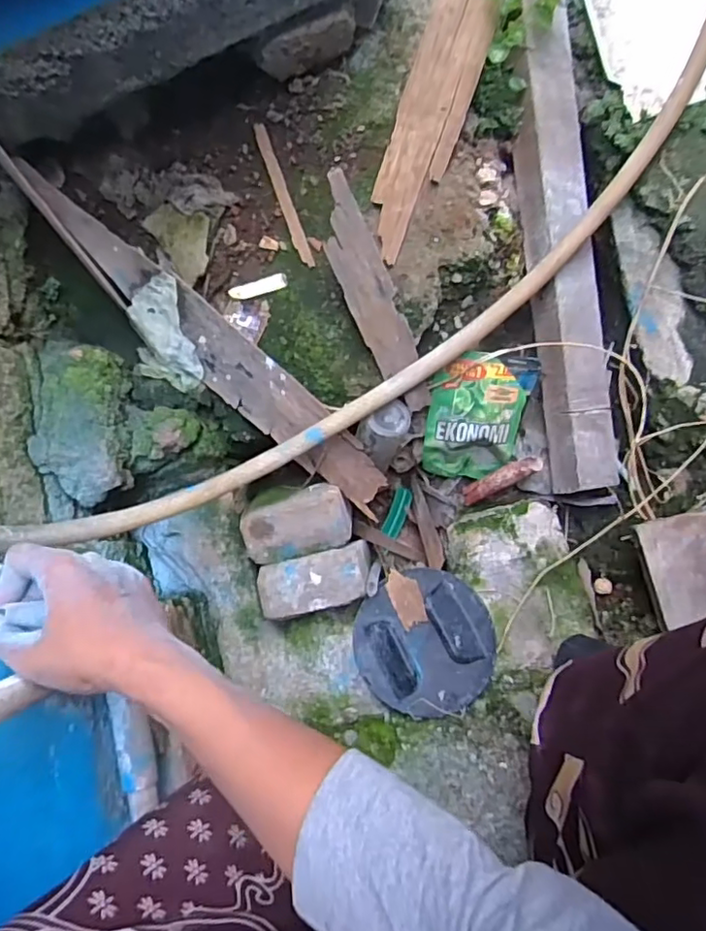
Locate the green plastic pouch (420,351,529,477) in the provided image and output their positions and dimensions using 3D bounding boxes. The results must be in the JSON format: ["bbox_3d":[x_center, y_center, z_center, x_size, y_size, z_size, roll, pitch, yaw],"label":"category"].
[{"bbox_3d":[0.129,-0.046,0.634,0.097,0.022,0.153,8,127,6],"label":"green plastic pouch"}]

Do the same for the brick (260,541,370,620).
[{"bbox_3d":[-0.037,0.118,0.607,0.113,0.036,0.055,-14,84,5],"label":"brick"}]

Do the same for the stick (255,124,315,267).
[{"bbox_3d":[-0.071,-0.273,0.596,0.013,0.007,0.154,-20,83,4],"label":"stick"}]

